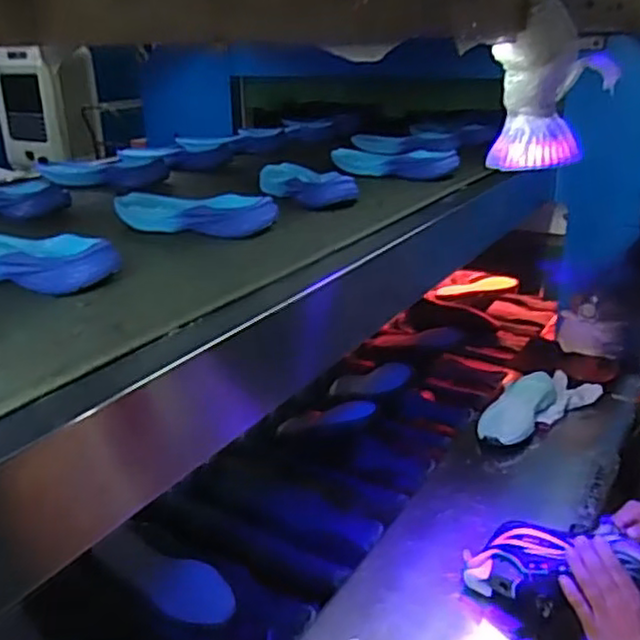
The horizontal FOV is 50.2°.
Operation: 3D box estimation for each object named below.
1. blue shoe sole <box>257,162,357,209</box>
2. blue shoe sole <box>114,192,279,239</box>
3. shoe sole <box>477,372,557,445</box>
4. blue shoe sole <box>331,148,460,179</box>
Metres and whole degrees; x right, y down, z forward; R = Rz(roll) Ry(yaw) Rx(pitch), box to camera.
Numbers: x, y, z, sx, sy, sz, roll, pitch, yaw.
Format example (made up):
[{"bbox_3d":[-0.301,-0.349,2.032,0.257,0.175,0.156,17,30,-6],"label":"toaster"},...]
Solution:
[{"bbox_3d":[-0.028,-0.215,1.052,0.090,0.032,0.232,-9,23,-20],"label":"blue shoe sole"},{"bbox_3d":[-0.169,-0.141,0.873,0.234,0.034,0.078,11,25,27],"label":"blue shoe sole"},{"bbox_3d":[0.346,0.163,1.211,0.092,0.059,0.227,13,26,32],"label":"shoe sole"},{"bbox_3d":[0.120,-0.274,1.179,0.238,0.038,0.078,13,26,31],"label":"blue shoe sole"}]

